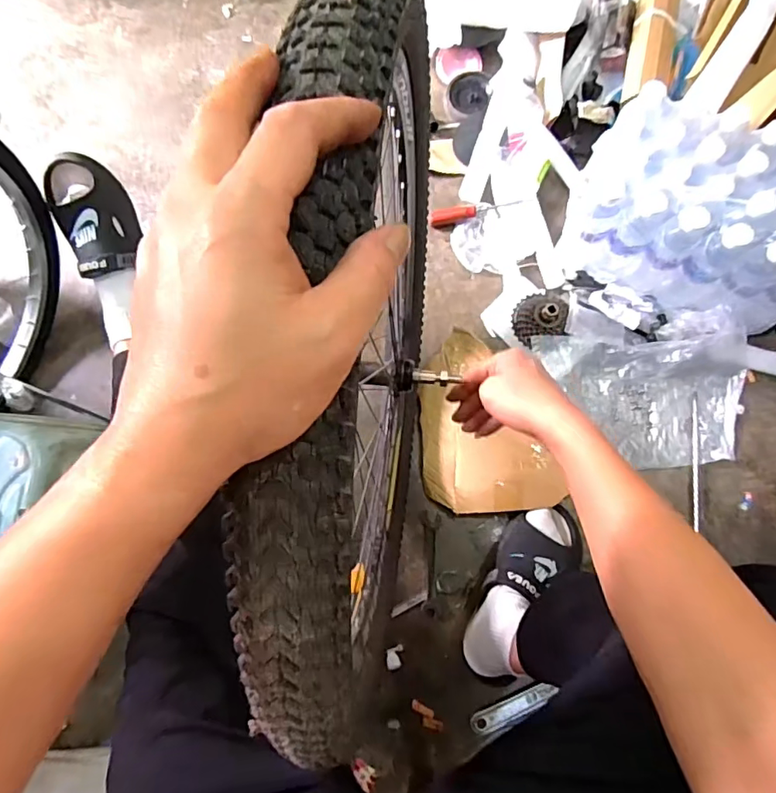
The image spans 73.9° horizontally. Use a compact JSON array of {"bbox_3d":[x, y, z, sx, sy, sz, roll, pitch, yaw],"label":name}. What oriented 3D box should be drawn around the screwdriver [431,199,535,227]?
[{"bbox_3d":[0.169,-0.350,0.955,0.184,0.021,0.031,-13,76,-3],"label":"screwdriver"}]

